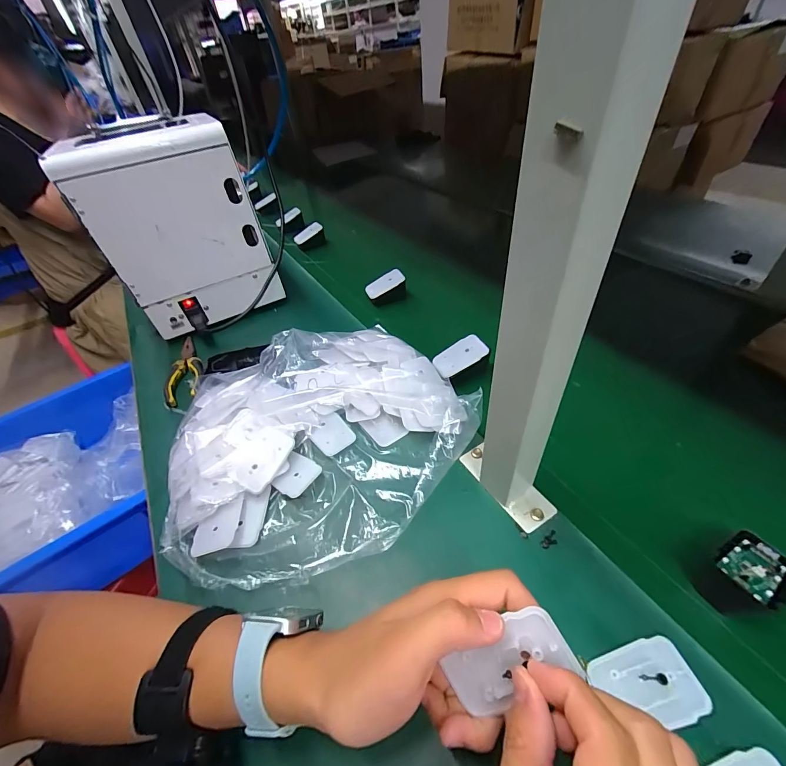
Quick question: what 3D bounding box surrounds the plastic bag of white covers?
[{"bbox_3d":[-0.088,0.045,0.411,0.327,0.061,0.294,-22,47,-14],"label":"plastic bag of white covers"}]

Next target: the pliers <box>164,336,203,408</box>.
[{"bbox_3d":[-0.315,-0.028,0.536,0.054,0.024,0.143,-23,47,-14],"label":"pliers"}]

